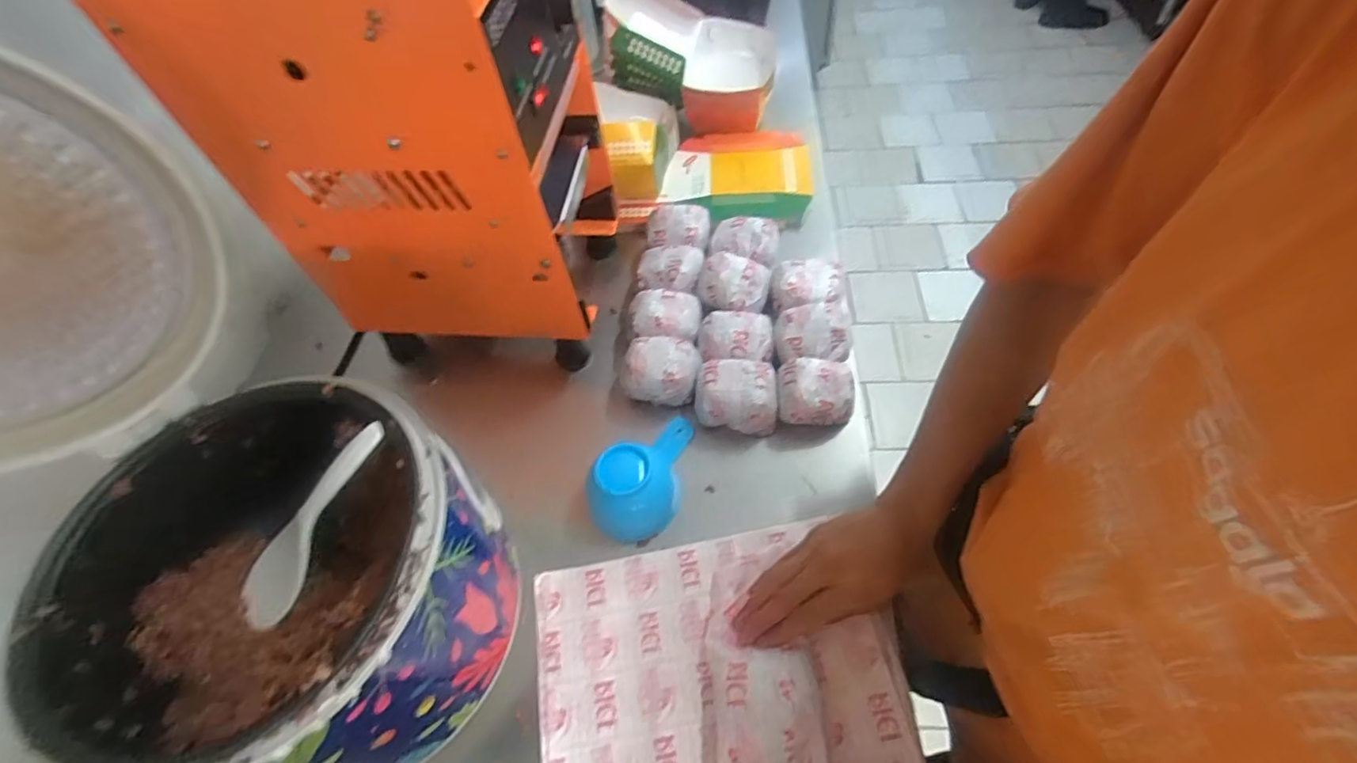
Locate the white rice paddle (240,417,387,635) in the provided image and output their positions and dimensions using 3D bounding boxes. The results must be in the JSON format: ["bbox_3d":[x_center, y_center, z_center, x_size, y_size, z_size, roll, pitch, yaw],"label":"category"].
[{"bbox_3d":[-0.262,0.101,0.424,0.181,0.016,0.053,-51,59,16],"label":"white rice paddle"}]

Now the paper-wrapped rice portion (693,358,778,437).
[{"bbox_3d":[0.058,0.011,0.599,0.078,0.044,0.071,0,56,5],"label":"paper-wrapped rice portion"}]

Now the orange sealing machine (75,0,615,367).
[{"bbox_3d":[-0.198,-0.261,0.487,0.313,0.468,0.232,9,58,11],"label":"orange sealing machine"}]

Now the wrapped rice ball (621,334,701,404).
[{"bbox_3d":[-0.017,-0.016,0.626,0.078,0.046,0.072,-2,56,3],"label":"wrapped rice ball"}]

